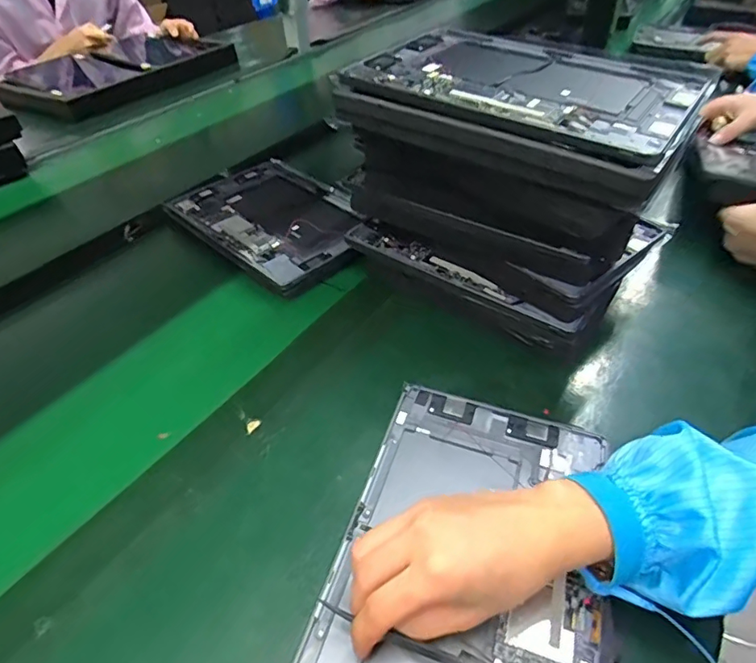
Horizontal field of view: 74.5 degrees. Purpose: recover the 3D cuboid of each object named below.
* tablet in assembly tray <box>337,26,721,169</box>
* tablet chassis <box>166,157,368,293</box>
[{"bbox_3d":[0.123,-0.214,0.419,0.265,0.019,0.195,25,50,26],"label":"tablet in assembly tray"},{"bbox_3d":[-0.133,-0.145,0.637,0.178,0.031,0.272,-36,53,-29],"label":"tablet chassis"}]

